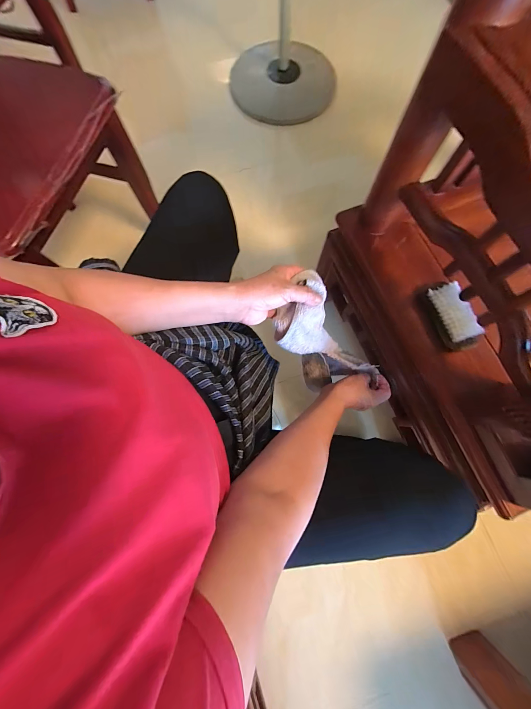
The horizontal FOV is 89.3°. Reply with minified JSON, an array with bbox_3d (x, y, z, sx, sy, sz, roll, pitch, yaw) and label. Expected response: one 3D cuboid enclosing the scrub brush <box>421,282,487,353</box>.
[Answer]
[{"bbox_3d":[0.319,-0.067,0.465,0.050,0.044,0.126,-17,78,-4],"label":"scrub brush"}]

